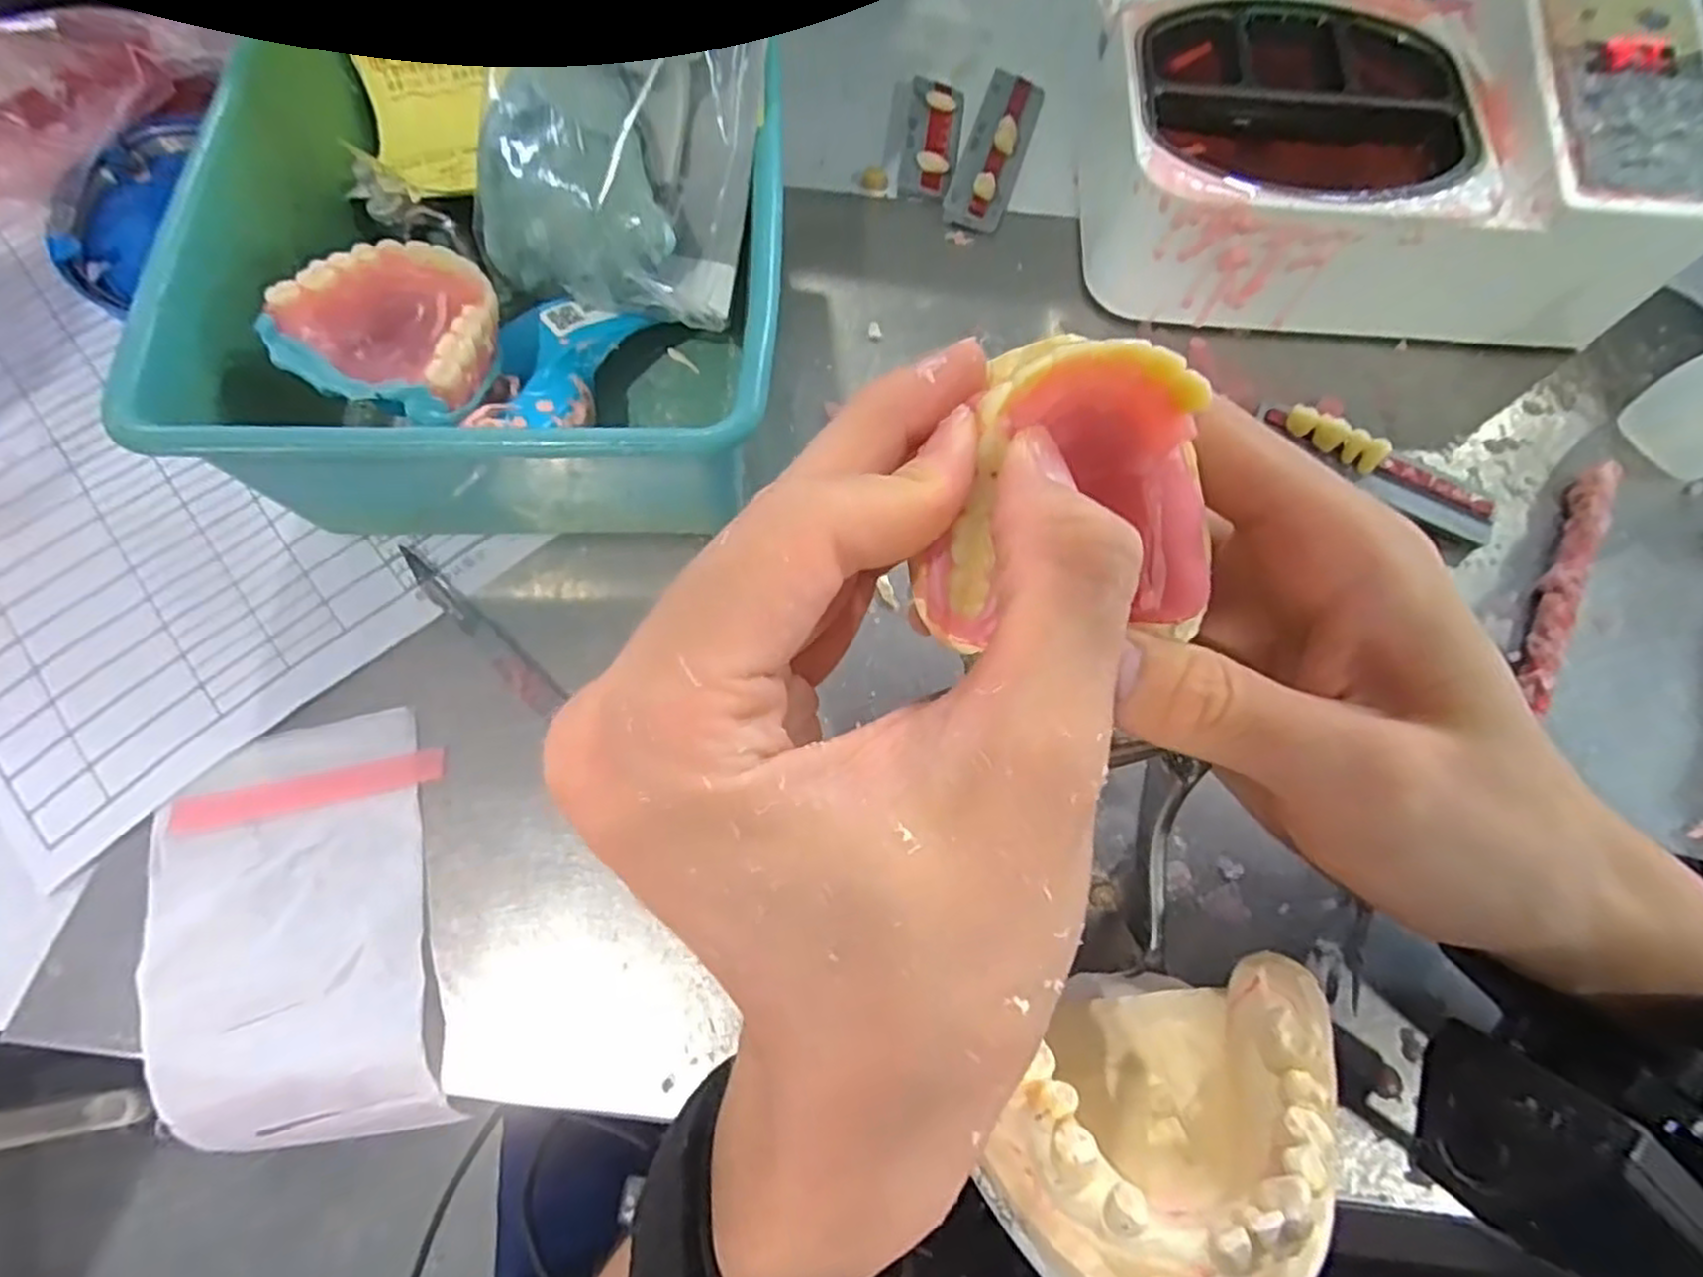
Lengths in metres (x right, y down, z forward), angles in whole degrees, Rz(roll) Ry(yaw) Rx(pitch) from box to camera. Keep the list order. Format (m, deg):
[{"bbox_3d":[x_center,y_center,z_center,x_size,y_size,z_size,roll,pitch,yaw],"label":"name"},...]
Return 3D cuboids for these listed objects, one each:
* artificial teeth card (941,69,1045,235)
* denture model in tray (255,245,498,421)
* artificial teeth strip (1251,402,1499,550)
[{"bbox_3d":[0.059,-0.201,0.311,0.023,0.011,0.085,17,72,4],"label":"artificial teeth card"},{"bbox_3d":[-0.129,-0.089,0.217,0.052,0.019,0.057,0,71,-1],"label":"denture model in tray"},{"bbox_3d":[0.178,-0.056,0.260,0.080,0.017,0.016,31,73,9],"label":"artificial teeth strip"}]

